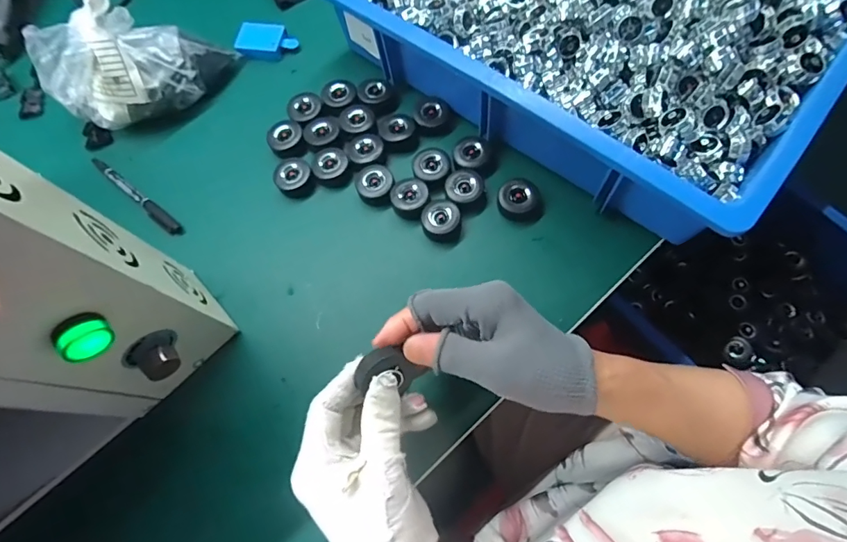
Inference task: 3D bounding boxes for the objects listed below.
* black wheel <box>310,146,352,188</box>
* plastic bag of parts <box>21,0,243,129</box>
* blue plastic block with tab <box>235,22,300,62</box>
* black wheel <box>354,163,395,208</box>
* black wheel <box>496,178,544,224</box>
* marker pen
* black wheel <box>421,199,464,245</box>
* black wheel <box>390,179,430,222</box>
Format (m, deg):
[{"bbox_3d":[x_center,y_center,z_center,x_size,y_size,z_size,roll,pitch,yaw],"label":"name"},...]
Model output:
[{"bbox_3d":[-0.094,-0.105,0.463,0.036,0.020,0.041,-21,72,-3],"label":"black wheel"},{"bbox_3d":[-0.300,-0.219,0.477,0.176,0.101,0.094,-37,73,-8],"label":"plastic bag of parts"},{"bbox_3d":[-0.180,-0.265,0.528,0.068,0.017,0.039,1,72,4],"label":"blue plastic block with tab"},{"bbox_3d":[-0.046,-0.083,0.448,0.037,0.017,0.042,-22,72,-4],"label":"black wheel"},{"bbox_3d":[0.092,-0.066,0.434,0.043,0.021,0.039,3,72,5],"label":"black wheel"},{"bbox_3d":[-0.300,-0.079,0.474,0.139,0.008,0.014,37,78,14],"label":"marker pen"},{"bbox_3d":[0.019,-0.047,0.433,0.038,0.020,0.037,-1,72,3],"label":"black wheel"},{"bbox_3d":[-0.013,-0.069,0.441,0.035,0.017,0.035,-1,72,3],"label":"black wheel"}]

